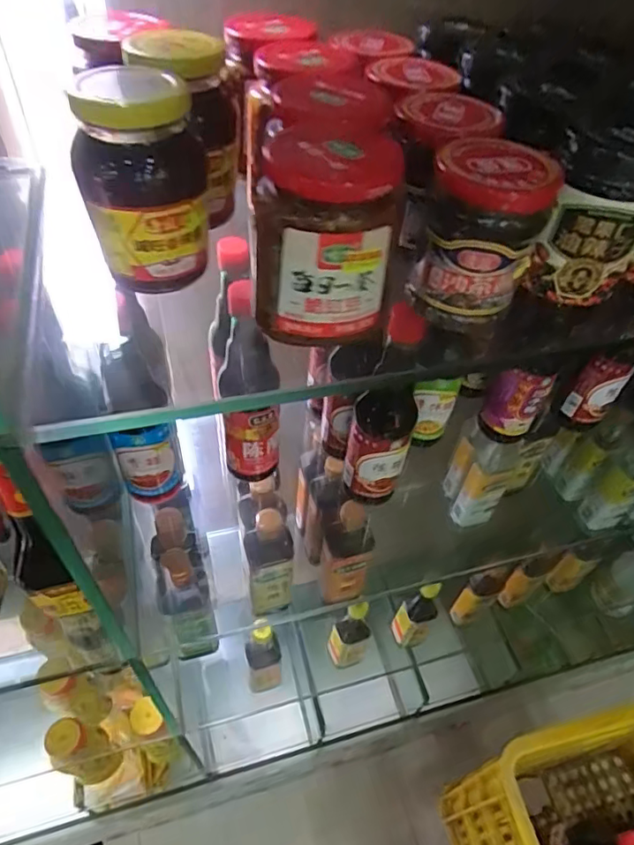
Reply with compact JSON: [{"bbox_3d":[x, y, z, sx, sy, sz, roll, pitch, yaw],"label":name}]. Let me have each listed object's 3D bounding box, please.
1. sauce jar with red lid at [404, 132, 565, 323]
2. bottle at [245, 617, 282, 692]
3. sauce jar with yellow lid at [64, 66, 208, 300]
[{"bbox_3d":[0.092,-0.107,0.309,0.060,0.079,0.057,19,50,12],"label":"sauce jar with red lid"},{"bbox_3d":[-0.088,0.386,0.896,0.054,0.178,0.052,-7,50,-10],"label":"bottle"},{"bbox_3d":[-0.100,-0.136,0.308,0.062,0.104,0.068,-16,52,-17],"label":"sauce jar with yellow lid"}]

